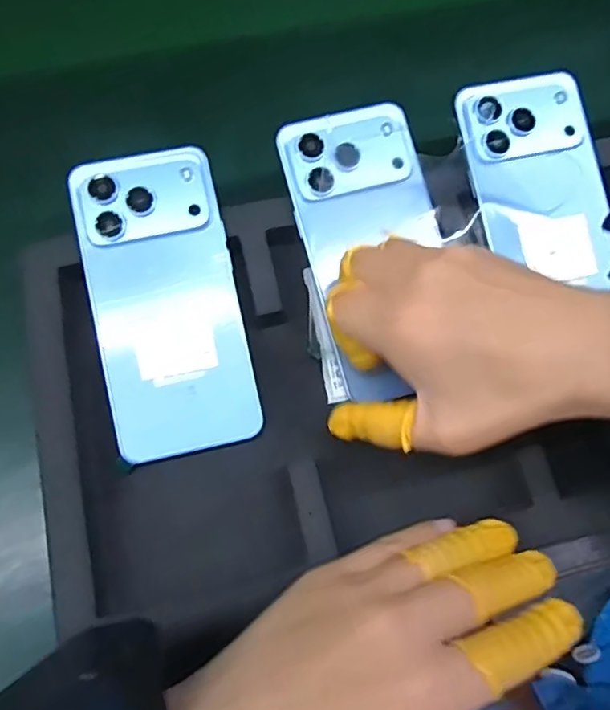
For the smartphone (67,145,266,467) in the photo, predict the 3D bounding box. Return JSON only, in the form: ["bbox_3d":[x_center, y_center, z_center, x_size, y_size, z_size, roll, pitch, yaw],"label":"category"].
[{"bbox_3d":[-0.077,-0.037,0.303,0.078,0.006,0.150,-12,86,-7],"label":"smartphone"}]

